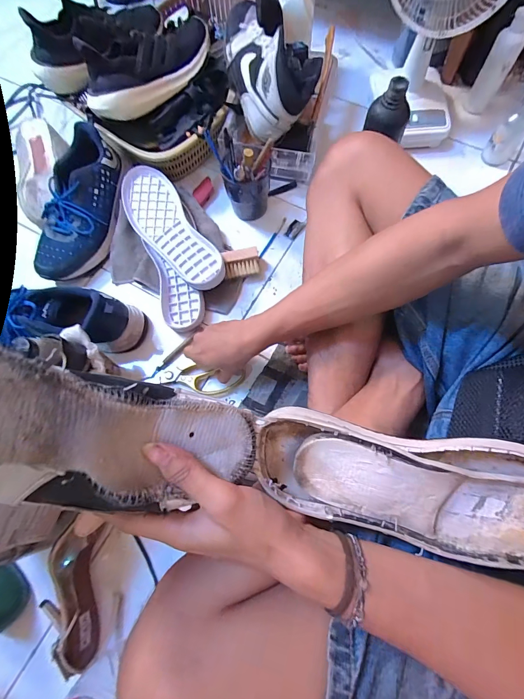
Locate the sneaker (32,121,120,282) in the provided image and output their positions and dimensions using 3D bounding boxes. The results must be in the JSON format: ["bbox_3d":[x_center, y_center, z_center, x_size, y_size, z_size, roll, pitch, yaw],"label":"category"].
[{"bbox_3d":[-0.324,-0.259,0.597,0.103,0.086,0.280,12,86,6],"label":"sneaker"}]

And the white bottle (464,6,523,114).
[{"bbox_3d":[0.444,-0.535,0.625,0.050,0.151,0.045,35,77,12],"label":"white bottle"}]

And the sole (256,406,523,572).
[{"bbox_3d":[0.128,0.111,0.267,0.268,0.065,0.089,12,74,5],"label":"sole"}]

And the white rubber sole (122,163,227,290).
[{"bbox_3d":[-0.167,-0.216,0.588,0.096,0.026,0.272,-33,74,-8],"label":"white rubber sole"}]

